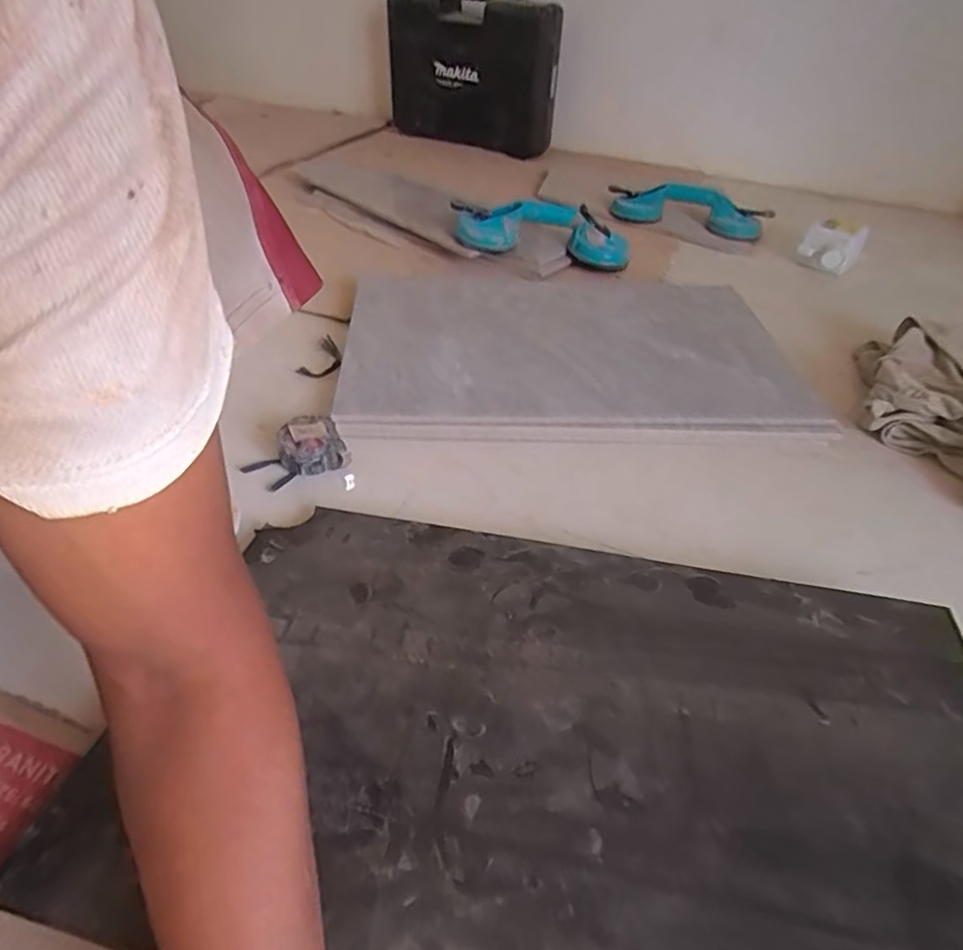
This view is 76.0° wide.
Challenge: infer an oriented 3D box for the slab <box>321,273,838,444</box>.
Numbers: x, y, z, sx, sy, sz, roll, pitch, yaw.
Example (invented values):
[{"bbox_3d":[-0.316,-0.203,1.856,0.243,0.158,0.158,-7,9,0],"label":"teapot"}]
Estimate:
[{"bbox_3d":[0.122,-0.189,0.868,0.596,0.045,0.404,1,42,-4],"label":"slab"}]

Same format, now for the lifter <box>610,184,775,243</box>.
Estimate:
[{"bbox_3d":[0.430,-0.552,1.295,0.326,0.091,0.101,14,43,12],"label":"lifter"}]

